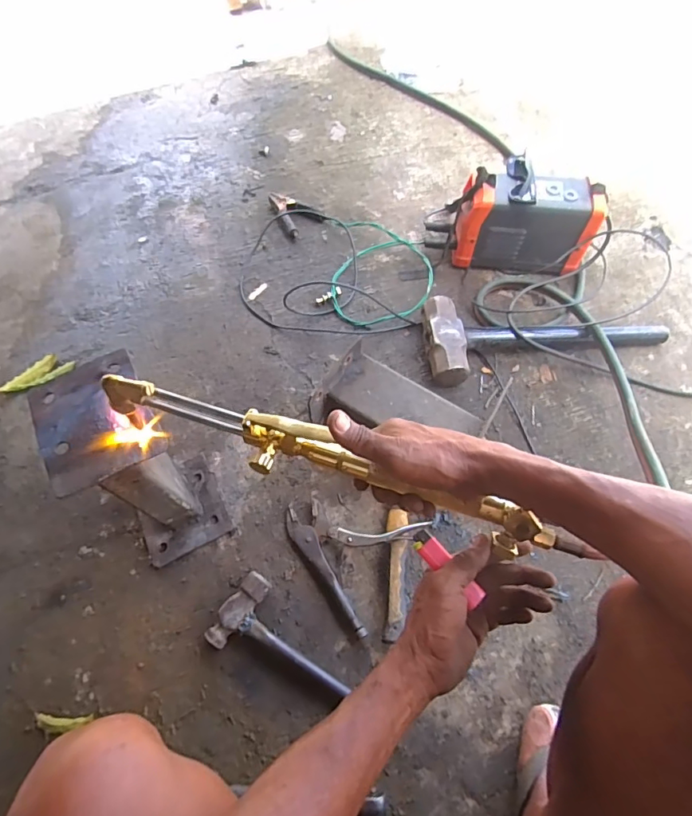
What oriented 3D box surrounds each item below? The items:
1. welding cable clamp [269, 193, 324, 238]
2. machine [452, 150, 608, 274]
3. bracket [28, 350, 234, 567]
[{"bbox_3d":[-0.128,-0.438,1.060,0.089,0.030,0.149,-38,67,-18],"label":"welding cable clamp"},{"bbox_3d":[0.345,-0.360,0.919,0.247,0.171,0.118,14,62,8],"label":"machine"},{"bbox_3d":[-0.284,0.080,0.660,0.133,0.235,0.206,-29,65,-14],"label":"bracket"}]

